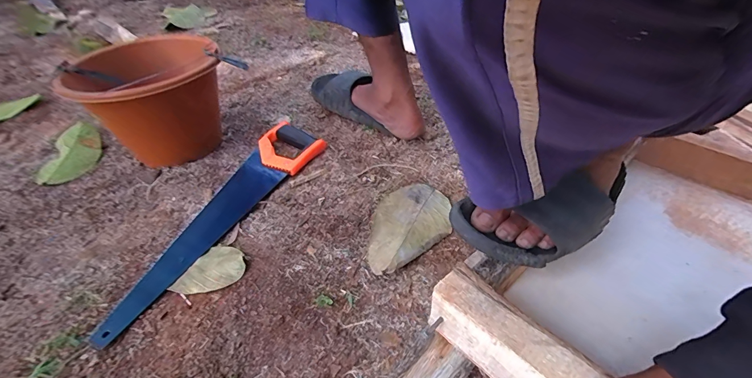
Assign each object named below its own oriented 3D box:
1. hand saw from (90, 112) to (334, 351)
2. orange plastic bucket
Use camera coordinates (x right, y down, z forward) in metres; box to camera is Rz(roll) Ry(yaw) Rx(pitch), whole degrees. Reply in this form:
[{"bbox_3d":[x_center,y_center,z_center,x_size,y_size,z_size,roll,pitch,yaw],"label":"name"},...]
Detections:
[{"bbox_3d":[-0.236,0.019,0.564,0.119,0.021,0.466,17,45,20],"label":"hand saw"},{"bbox_3d":[-0.401,-0.163,0.673,0.261,0.180,0.259,-32,50,-30],"label":"orange plastic bucket"}]

